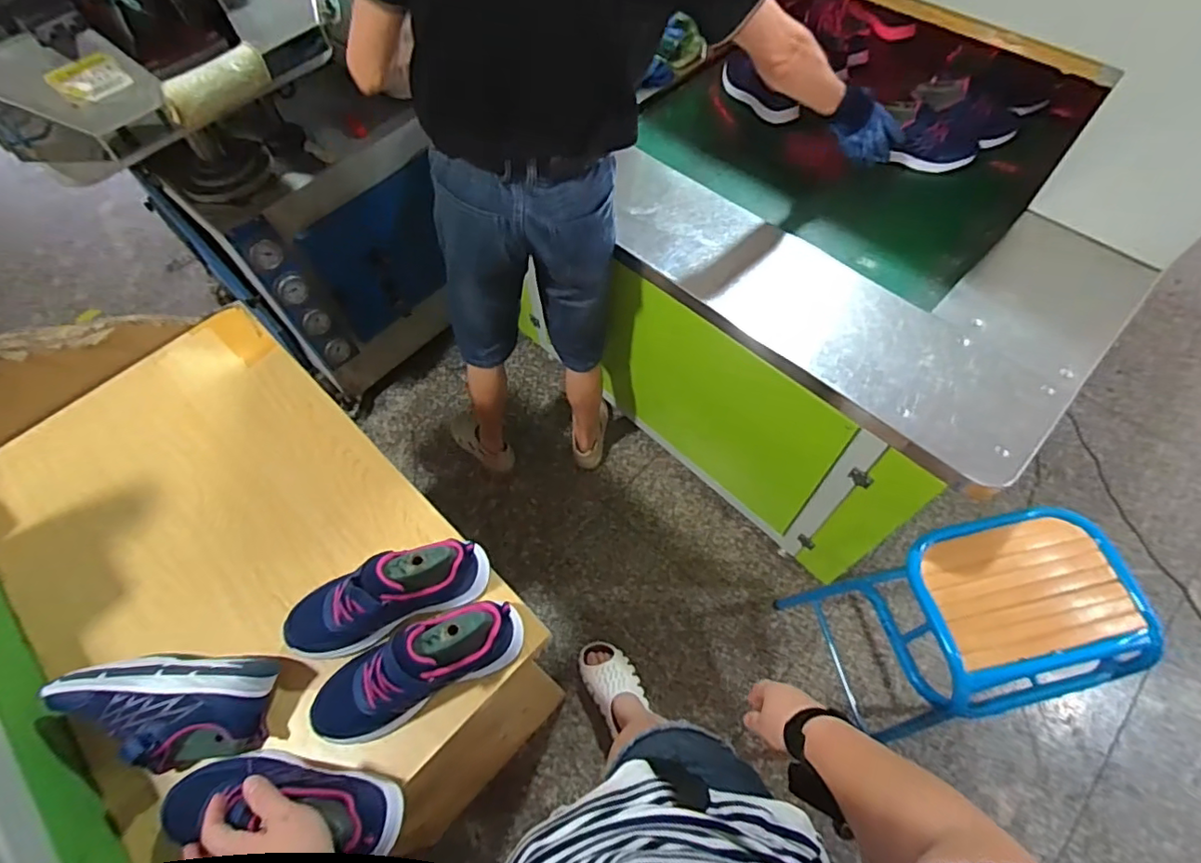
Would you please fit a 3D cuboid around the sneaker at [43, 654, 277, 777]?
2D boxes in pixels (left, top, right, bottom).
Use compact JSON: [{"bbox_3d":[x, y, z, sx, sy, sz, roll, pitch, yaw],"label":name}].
[{"bbox_3d":[-0.480,0.304,0.630,0.211,0.074,0.111,1,60,3],"label":"sneaker"}]

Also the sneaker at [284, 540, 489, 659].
[{"bbox_3d":[-0.256,0.194,0.671,0.243,0.085,0.081,-15,61,-6],"label":"sneaker"}]

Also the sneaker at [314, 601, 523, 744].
[{"bbox_3d":[-0.207,0.257,0.636,0.237,0.099,0.079,-25,62,-11],"label":"sneaker"}]

